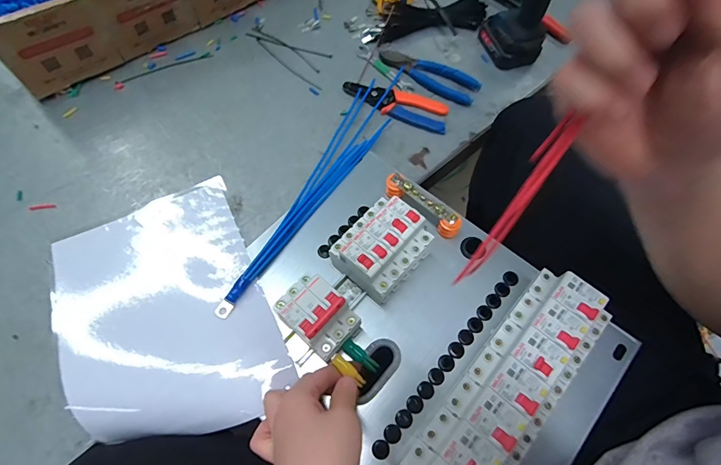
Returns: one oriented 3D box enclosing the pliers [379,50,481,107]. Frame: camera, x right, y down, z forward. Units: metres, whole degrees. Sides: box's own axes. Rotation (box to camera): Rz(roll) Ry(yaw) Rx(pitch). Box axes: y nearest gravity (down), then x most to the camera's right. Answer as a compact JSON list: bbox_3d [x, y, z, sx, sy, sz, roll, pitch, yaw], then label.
[{"bbox_3d":[0.109,-0.253,0.618,0.161,0.013,0.053,34,68,12],"label":"pliers"}]

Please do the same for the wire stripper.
[{"bbox_3d":[0.051,-0.193,0.593,0.163,0.010,0.056,16,65,4],"label":"wire stripper"}]

